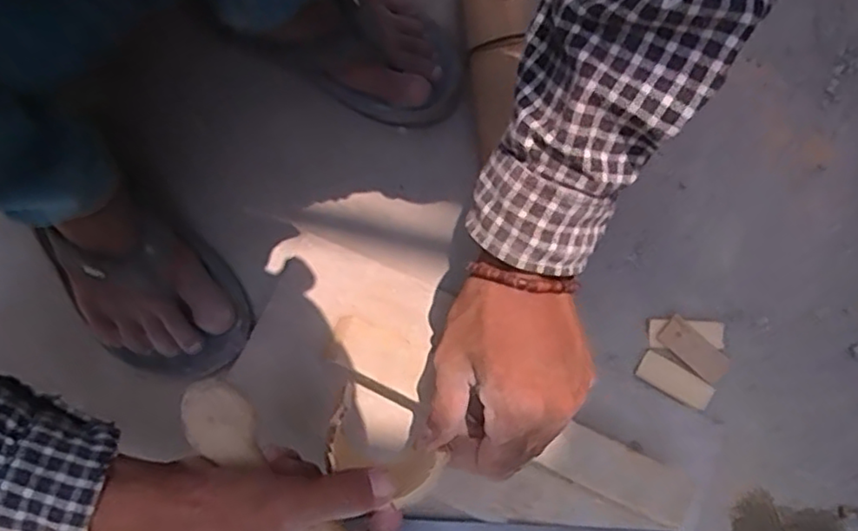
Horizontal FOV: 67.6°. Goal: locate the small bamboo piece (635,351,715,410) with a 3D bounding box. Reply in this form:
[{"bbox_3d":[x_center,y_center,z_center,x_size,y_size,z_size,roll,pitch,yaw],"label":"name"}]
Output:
[{"bbox_3d":[0.203,0.095,0.529,0.060,0.007,0.024,33,77,8],"label":"small bamboo piece"}]

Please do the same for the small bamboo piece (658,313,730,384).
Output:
[{"bbox_3d":[0.220,0.069,0.531,0.059,0.010,0.028,43,79,10],"label":"small bamboo piece"}]

